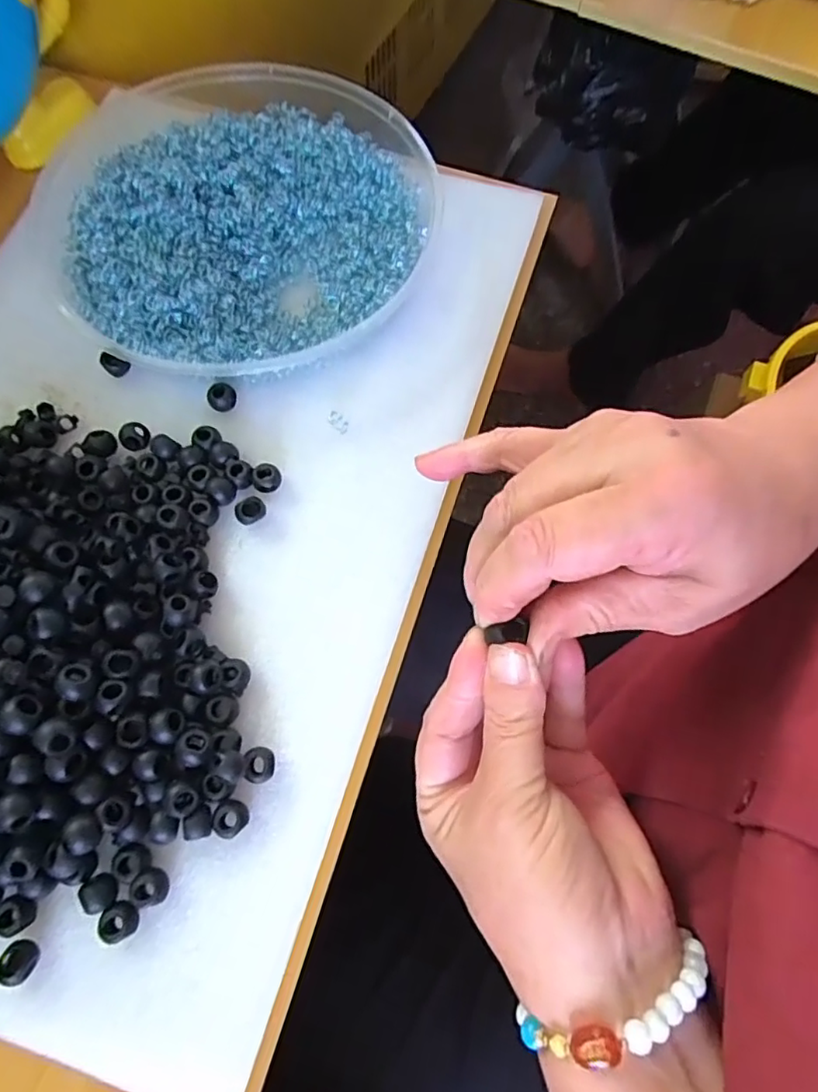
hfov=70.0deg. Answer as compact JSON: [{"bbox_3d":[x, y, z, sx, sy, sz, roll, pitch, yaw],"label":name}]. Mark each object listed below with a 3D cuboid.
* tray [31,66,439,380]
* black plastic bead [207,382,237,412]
[{"bbox_3d":[-0.112,-0.211,0.362,0.234,0.030,0.229,42,76,12],"label":"tray"},{"bbox_3d":[-0.109,-0.087,0.340,0.016,0.008,0.016,0,72,0],"label":"black plastic bead"}]

